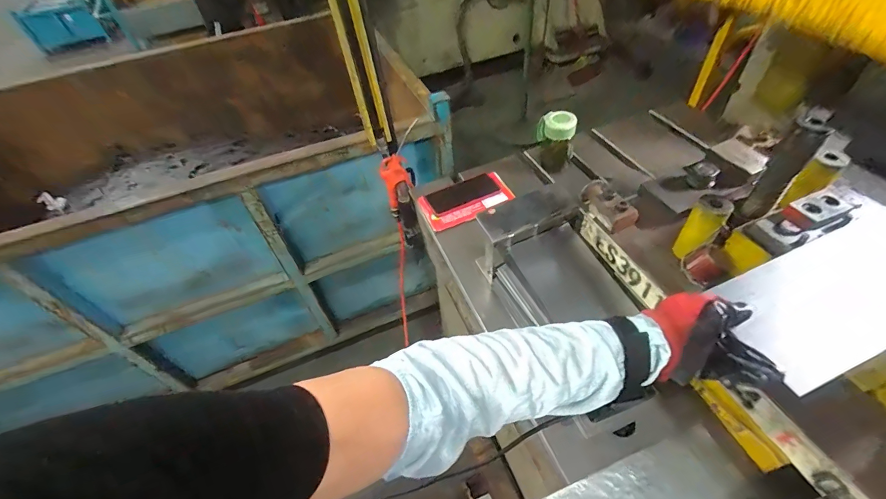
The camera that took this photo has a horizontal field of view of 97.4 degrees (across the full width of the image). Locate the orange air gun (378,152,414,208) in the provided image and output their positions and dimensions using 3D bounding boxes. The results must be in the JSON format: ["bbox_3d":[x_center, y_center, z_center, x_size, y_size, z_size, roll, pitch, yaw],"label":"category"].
[{"bbox_3d":[-0.112,-0.170,0.938,0.031,0.128,0.072,24,55,25],"label":"orange air gun"}]

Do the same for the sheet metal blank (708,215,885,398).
[{"bbox_3d":[0.437,0.044,0.414,0.282,0.006,0.128,-21,51,-10],"label":"sheet metal blank"}]

